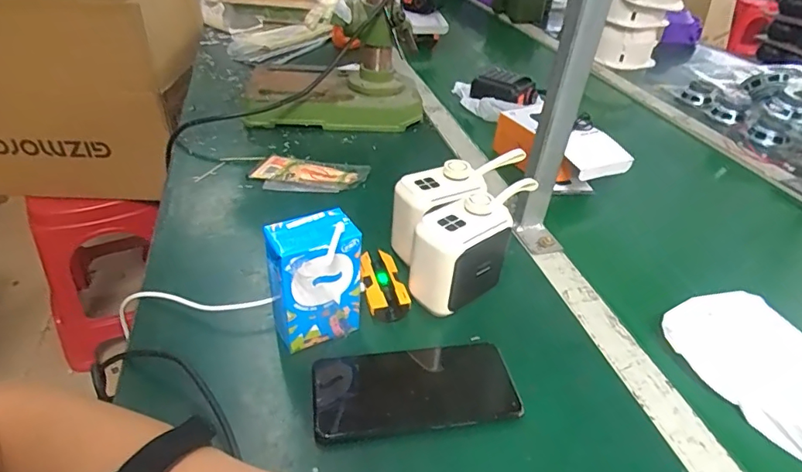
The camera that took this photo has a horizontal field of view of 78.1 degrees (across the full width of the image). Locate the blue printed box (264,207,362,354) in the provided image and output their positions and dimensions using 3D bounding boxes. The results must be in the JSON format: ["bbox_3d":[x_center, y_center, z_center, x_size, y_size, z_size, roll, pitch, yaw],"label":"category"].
[{"bbox_3d":[-0.073,0.035,0.403,0.075,0.104,0.047,-15,42,-26],"label":"blue printed box"}]

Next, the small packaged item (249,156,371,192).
[{"bbox_3d":[-0.119,-0.079,0.649,0.146,0.016,0.082,6,36,2],"label":"small packaged item"}]

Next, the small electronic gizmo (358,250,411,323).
[{"bbox_3d":[-0.018,0.045,0.473,0.039,0.019,0.078,-4,38,-13],"label":"small electronic gizmo"}]

